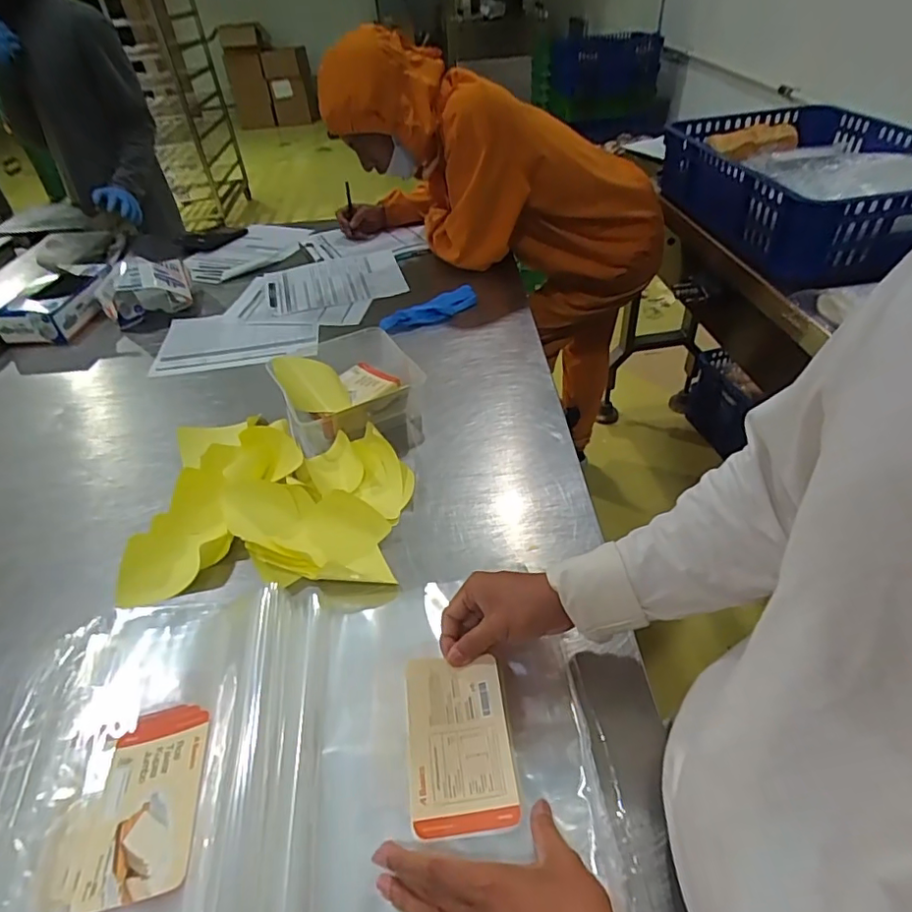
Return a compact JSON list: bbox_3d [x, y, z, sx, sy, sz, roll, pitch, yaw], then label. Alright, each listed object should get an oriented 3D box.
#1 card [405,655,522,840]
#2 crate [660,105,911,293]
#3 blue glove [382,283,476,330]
[{"bbox_3d":[0.002,0.232,0.449,0.081,0.007,0.126,-4,56,-3],"label":"card"},{"bbox_3d":[0.703,-0.546,1.094,0.413,0.142,0.552,-6,42,0],"label":"crate"},{"bbox_3d":[-0.047,-0.278,1.047,0.199,0.032,0.058,-26,46,-22],"label":"blue glove"}]

